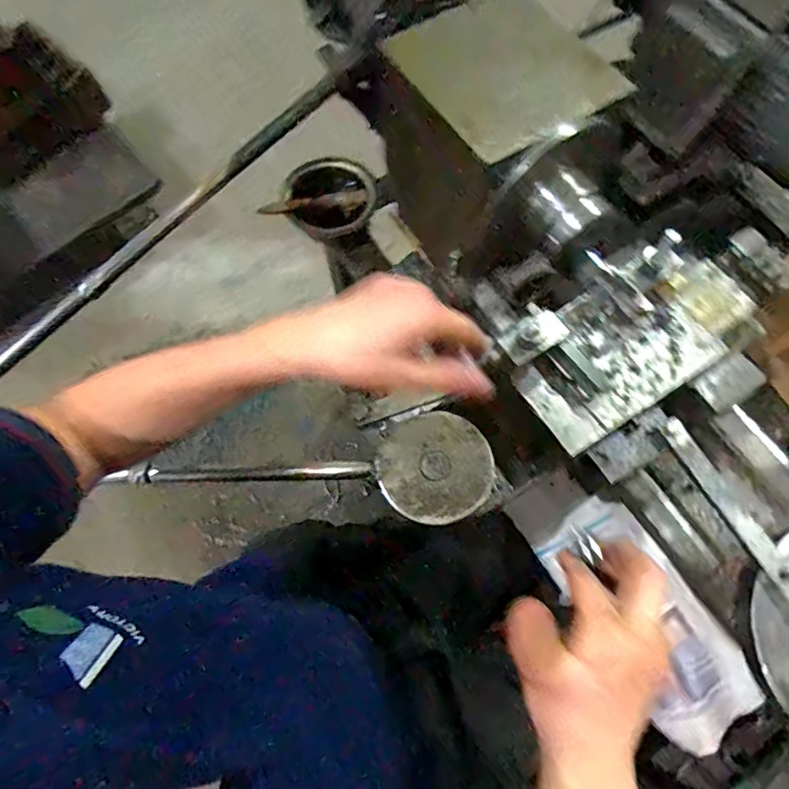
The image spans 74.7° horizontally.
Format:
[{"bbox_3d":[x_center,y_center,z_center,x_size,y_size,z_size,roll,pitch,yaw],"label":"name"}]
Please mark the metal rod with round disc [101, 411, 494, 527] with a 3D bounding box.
[{"bbox_3d":[-0.084,0.062,0.469,0.334,0.035,0.096,2,68,2],"label":"metal rod with round disc"}]

